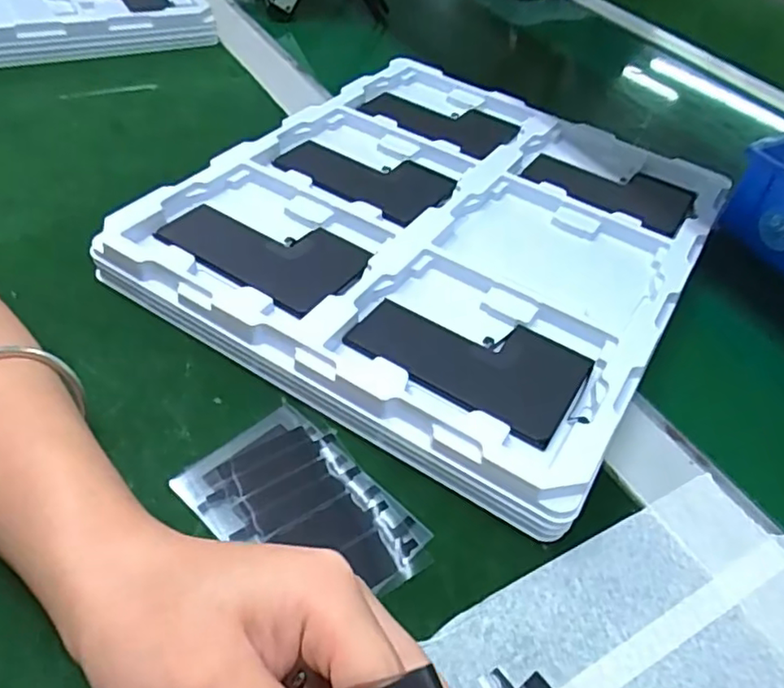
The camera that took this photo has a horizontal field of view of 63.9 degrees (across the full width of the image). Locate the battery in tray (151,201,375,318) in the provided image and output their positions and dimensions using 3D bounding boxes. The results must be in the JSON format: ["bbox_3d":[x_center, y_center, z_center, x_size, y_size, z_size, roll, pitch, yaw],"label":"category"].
[{"bbox_3d":[-0.069,-0.058,0.350,0.112,0.009,0.068,29,49,18],"label":"battery in tray"}]

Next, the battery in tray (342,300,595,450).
[{"bbox_3d":[0.039,0.004,0.313,0.108,0.005,0.067,28,46,19],"label":"battery in tray"}]

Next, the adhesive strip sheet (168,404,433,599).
[{"bbox_3d":[-0.037,0.072,0.269,0.066,0.004,0.098,-34,61,-32],"label":"adhesive strip sheet"}]

